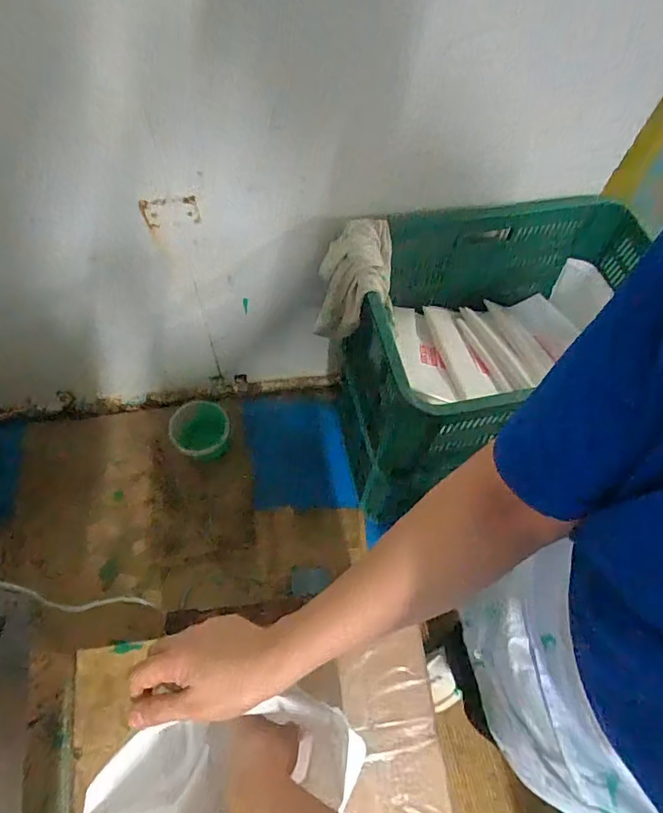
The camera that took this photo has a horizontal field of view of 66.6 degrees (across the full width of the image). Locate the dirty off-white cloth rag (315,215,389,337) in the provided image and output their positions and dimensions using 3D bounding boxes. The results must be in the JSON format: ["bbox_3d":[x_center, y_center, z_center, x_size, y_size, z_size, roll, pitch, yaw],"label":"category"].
[{"bbox_3d":[0.038,-0.217,0.877,0.124,0.159,0.148,7,62,0],"label":"dirty off-white cloth rag"}]

